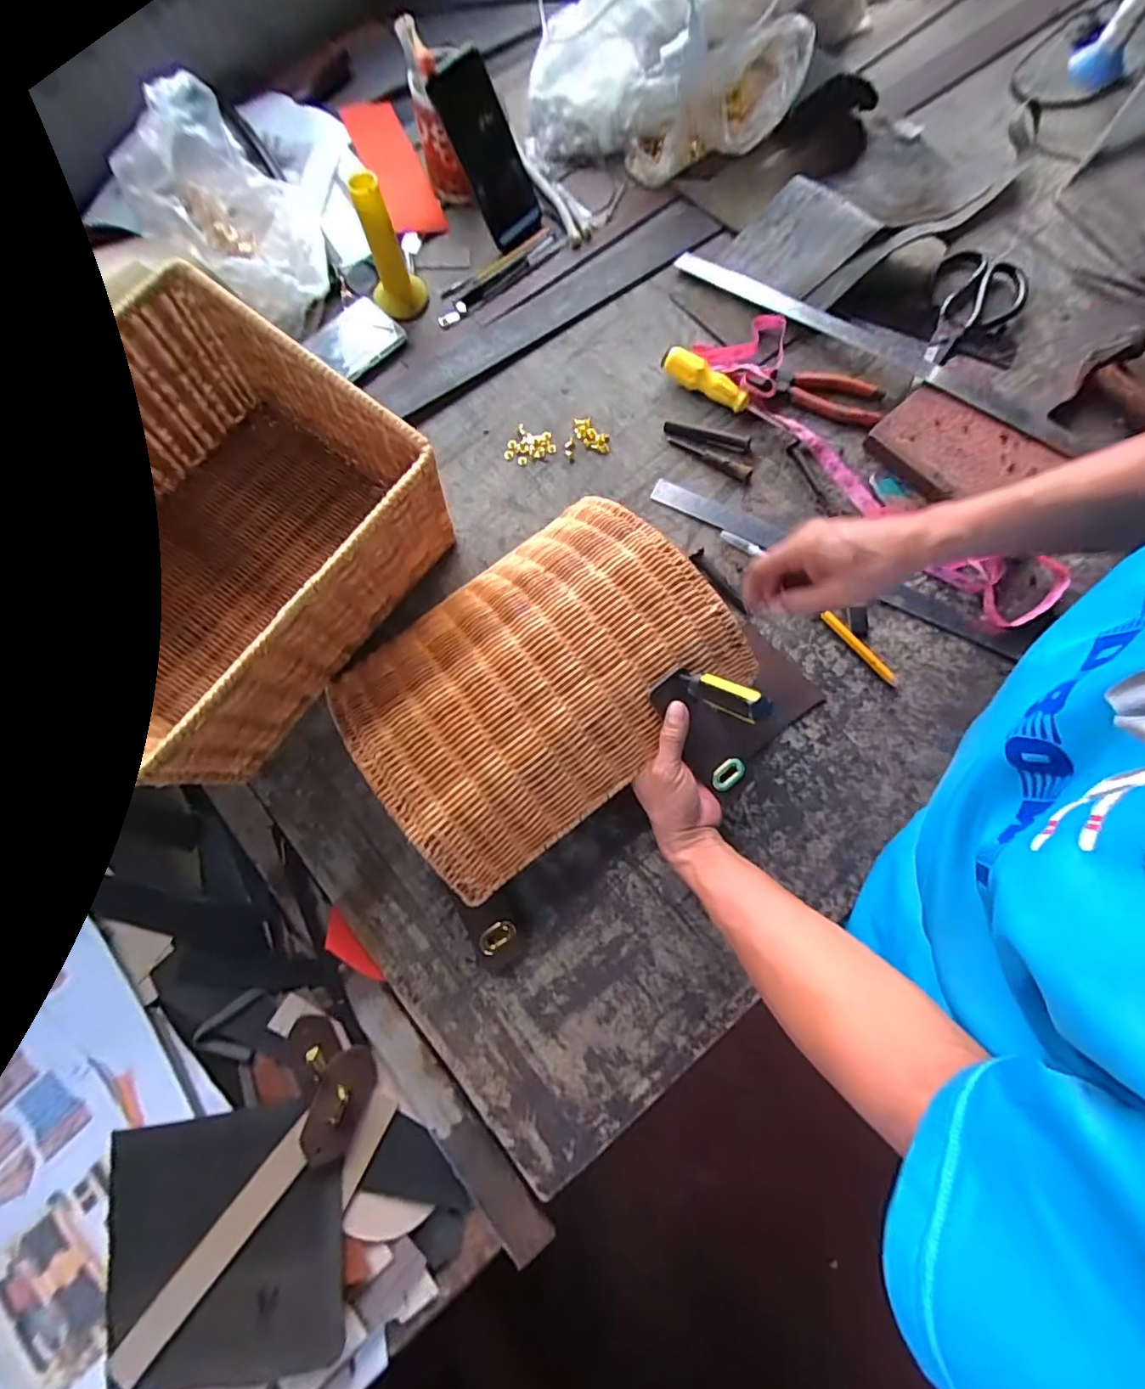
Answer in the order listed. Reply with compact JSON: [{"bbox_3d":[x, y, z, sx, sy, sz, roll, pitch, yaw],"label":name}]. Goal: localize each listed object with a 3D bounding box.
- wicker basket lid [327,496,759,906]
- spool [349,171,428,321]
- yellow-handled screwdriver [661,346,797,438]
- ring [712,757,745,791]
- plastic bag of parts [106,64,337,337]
[{"bbox_3d":[-0.035,-0.024,0.494,0.321,0.077,0.255,-37,80,-7],"label":"wicker basket lid"},{"bbox_3d":[-0.196,-0.467,0.578,0.059,0.121,0.054,-19,78,-3],"label":"spool"},{"bbox_3d":[0.167,-0.324,0.584,0.158,0.026,0.023,35,80,8],"label":"yellow-handled screwdriver"},{"bbox_3d":[0.135,0.069,0.478,0.019,0.007,0.032,42,81,9],"label":"ring"},{"bbox_3d":[-0.366,-0.498,0.591,0.116,0.121,0.196,-44,81,-8],"label":"plastic bag of parts"}]

